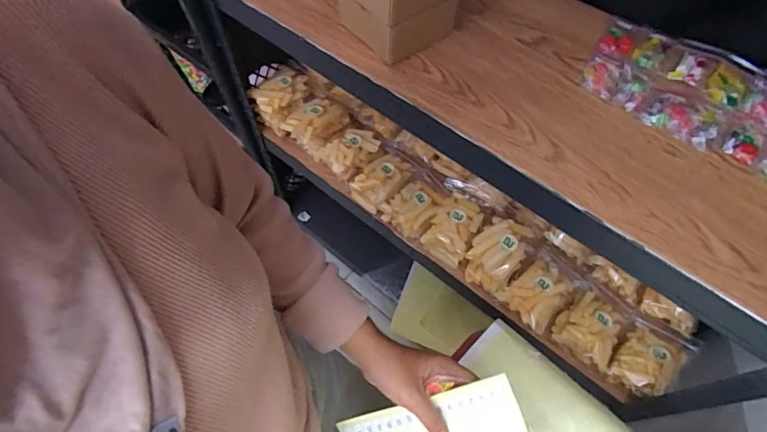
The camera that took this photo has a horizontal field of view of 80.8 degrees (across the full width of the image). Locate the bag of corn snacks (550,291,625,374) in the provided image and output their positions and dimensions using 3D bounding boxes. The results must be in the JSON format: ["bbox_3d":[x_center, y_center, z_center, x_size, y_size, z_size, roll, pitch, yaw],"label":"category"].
[{"bbox_3d":[0.340,0.175,0.733,0.091,0.051,0.114,38,67,19],"label":"bag of corn snacks"}]

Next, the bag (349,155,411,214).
[{"bbox_3d":[-0.004,-0.070,0.867,0.087,0.034,0.122,34,65,17],"label":"bag"}]

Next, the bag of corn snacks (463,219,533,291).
[{"bbox_3d":[0.197,0.059,0.777,0.088,0.061,0.132,26,63,14],"label":"bag of corn snacks"}]

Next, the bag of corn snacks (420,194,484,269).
[{"bbox_3d":[0.129,0.020,0.819,0.080,0.041,0.120,29,64,15],"label":"bag of corn snacks"}]

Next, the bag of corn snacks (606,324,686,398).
[{"bbox_3d":[0.410,0.226,0.699,0.084,0.043,0.119,21,43,41],"label":"bag of corn snacks"}]

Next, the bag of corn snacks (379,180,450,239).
[{"bbox_3d":[0.058,-0.013,0.831,0.100,0.033,0.087,-38,67,-20],"label":"bag of corn snacks"}]

